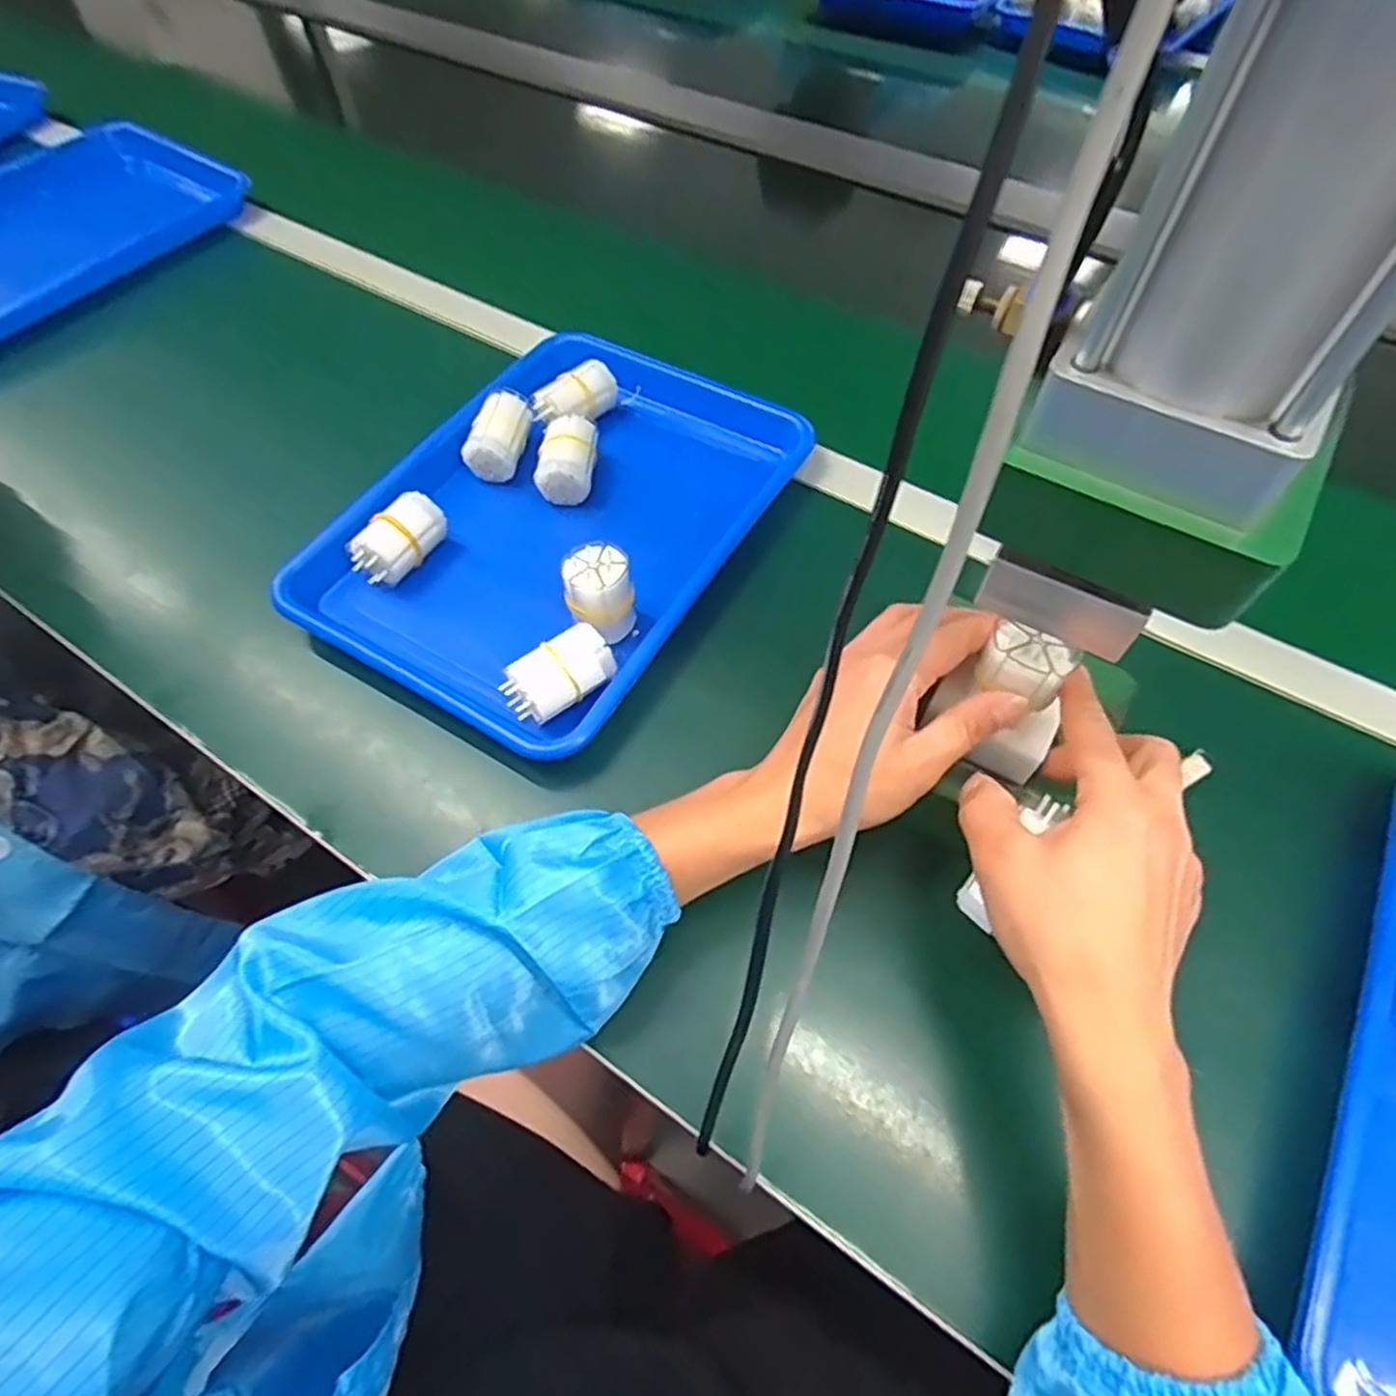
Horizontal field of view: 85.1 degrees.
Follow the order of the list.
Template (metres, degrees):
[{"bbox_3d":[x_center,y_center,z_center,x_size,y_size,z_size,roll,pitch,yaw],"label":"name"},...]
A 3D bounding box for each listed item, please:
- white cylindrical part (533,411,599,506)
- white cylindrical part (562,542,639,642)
[{"bbox_3d":[-0.093,-0.173,0.555,0.040,0.042,0.071,3,58,2],"label":"white cylindrical part"},{"bbox_3d":[-0.060,-0.063,0.467,0.040,0.056,0.035,-9,59,-5],"label":"white cylindrical part"}]

